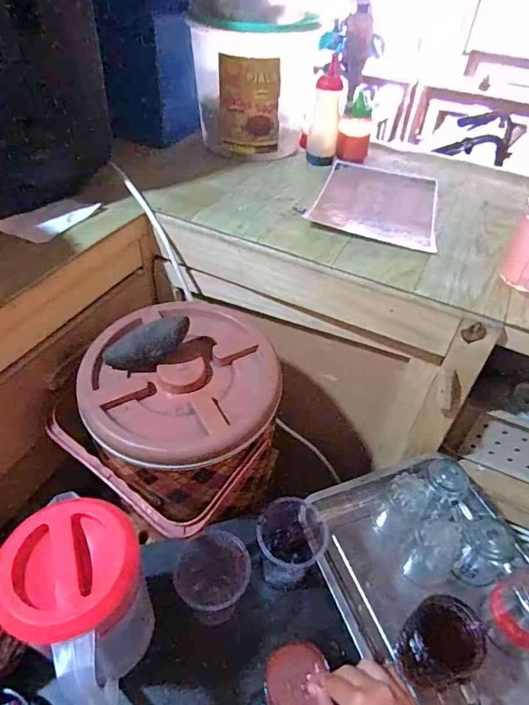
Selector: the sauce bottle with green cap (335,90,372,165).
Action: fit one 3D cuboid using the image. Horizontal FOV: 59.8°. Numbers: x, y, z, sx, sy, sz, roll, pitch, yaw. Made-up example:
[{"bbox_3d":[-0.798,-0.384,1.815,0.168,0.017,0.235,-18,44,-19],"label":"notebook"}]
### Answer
[{"bbox_3d":[0.181,-0.446,0.918,0.064,0.118,0.053,14,46,9],"label":"sauce bottle with green cap"}]

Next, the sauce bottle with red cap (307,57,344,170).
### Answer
[{"bbox_3d":[0.122,-0.463,0.897,0.057,0.172,0.057,9,45,4],"label":"sauce bottle with red cap"}]

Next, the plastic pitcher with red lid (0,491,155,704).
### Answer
[{"bbox_3d":[-0.189,0.272,0.505,0.130,0.229,0.118,36,53,27],"label":"plastic pitcher with red lid"}]

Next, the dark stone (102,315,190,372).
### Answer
[{"bbox_3d":[-0.157,-0.012,0.623,0.112,0.040,0.050,-34,56,-32],"label":"dark stone"}]

